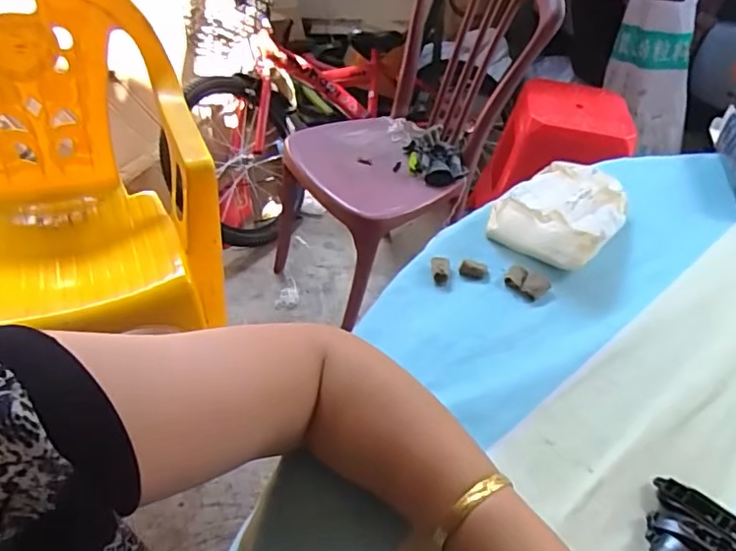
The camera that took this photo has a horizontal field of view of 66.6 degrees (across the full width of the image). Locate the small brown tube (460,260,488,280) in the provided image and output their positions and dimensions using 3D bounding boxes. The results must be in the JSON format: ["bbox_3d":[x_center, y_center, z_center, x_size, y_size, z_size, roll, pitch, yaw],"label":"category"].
[{"bbox_3d":[0.096,-0.005,0.508,0.023,0.013,0.015,15,45,8],"label":"small brown tube"}]

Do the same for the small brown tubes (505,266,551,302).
[{"bbox_3d":[0.142,0.006,0.502,0.037,0.010,0.028,32,50,23],"label":"small brown tubes"}]

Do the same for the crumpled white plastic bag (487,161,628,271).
[{"bbox_3d":[0.195,-0.071,0.556,0.108,0.040,0.150,32,50,23],"label":"crumpled white plastic bag"}]

